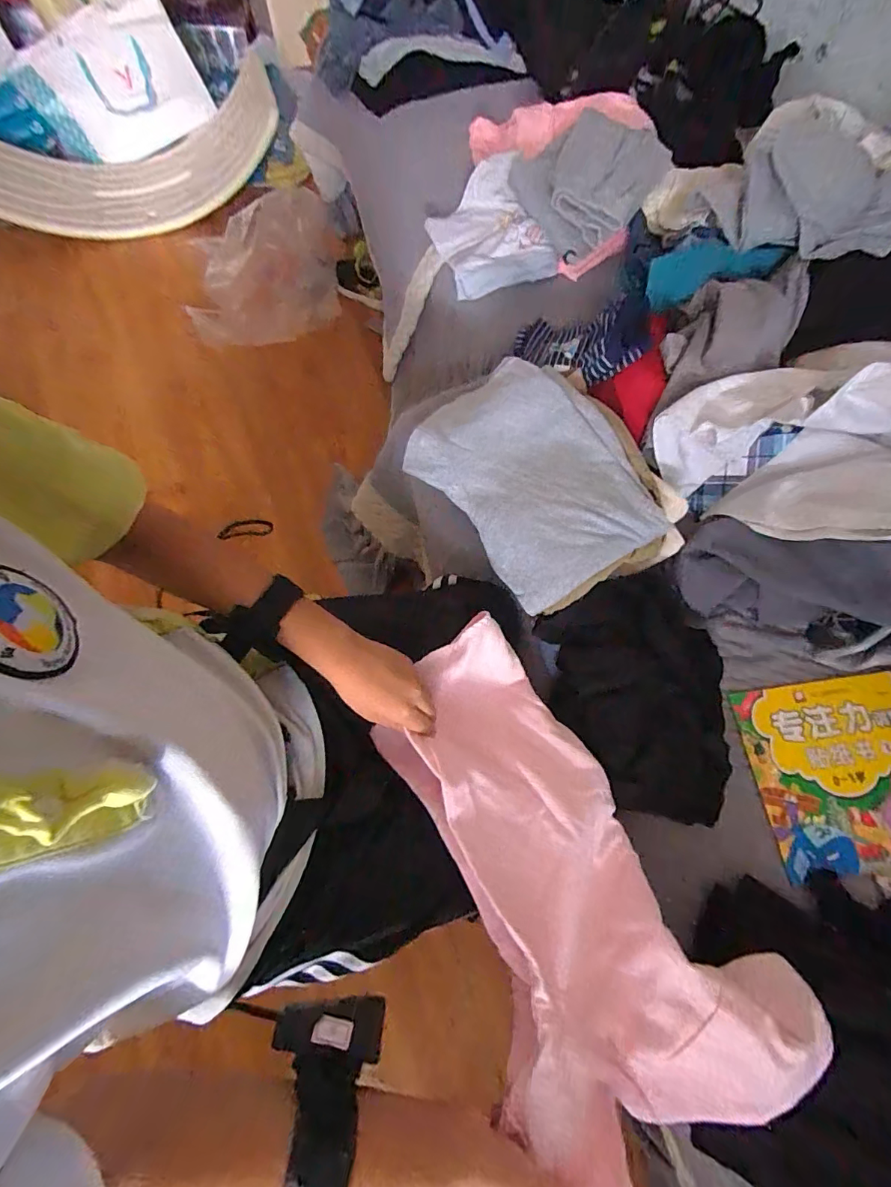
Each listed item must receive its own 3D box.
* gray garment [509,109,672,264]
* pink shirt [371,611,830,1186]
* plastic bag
[{"bbox_3d":[0.212,-0.618,0.707,0.184,0.081,0.219,43,75,12],"label":"gray garment"},{"bbox_3d":[0.097,0.222,0.403,0.216,0.079,0.410,-26,70,-10],"label":"pink shirt"},{"bbox_3d":[-0.452,-0.783,1.145,0.364,0.196,0.305,1,71,-2],"label":"plastic bag"}]

